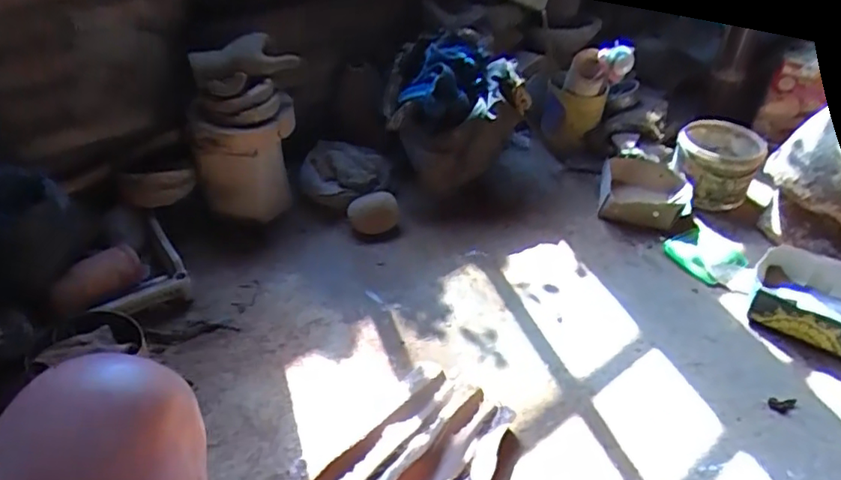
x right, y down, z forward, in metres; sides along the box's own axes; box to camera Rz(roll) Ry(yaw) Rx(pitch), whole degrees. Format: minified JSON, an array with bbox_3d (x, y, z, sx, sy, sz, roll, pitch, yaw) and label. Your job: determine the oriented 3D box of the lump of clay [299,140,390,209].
[{"bbox_3d":[-0.159,-0.141,1.257,0.171,0.111,0.122,11,40,12],"label":"lump of clay"}]

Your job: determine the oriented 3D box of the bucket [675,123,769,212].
[{"bbox_3d":[0.641,-0.156,1.278,0.170,0.123,0.201,17,43,21],"label":"bucket"}]

